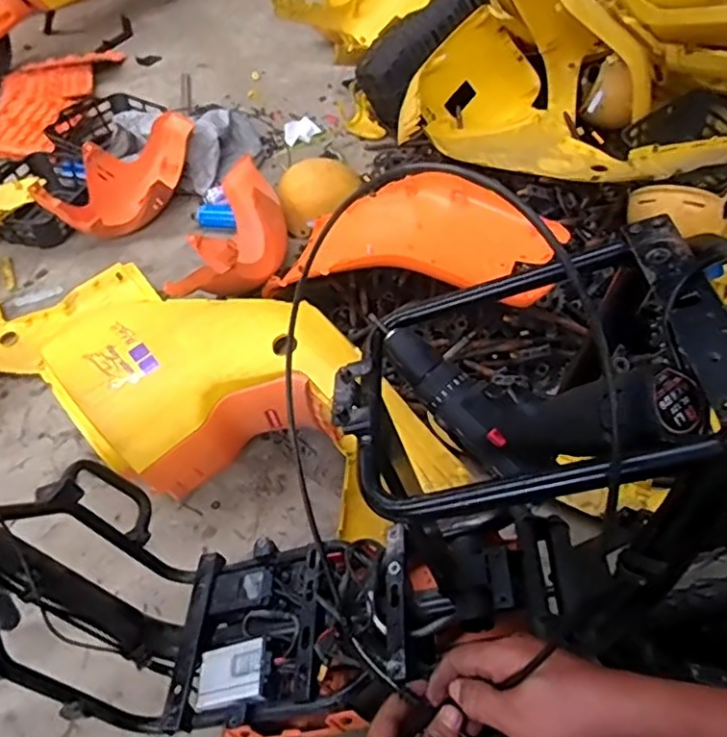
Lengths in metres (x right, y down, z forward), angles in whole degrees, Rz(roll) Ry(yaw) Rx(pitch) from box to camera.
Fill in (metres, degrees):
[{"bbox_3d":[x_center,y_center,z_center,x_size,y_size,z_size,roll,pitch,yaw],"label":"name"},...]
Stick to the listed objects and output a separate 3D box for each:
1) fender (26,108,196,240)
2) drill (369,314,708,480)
[{"bbox_3d":[-0.653,-0.503,1.667,0.241,0.155,0.454,14,51,14],"label":"fender"},{"bbox_3d":[0.116,0.023,0.458,0.052,0.116,0.249,-43,27,-27],"label":"drill"}]

